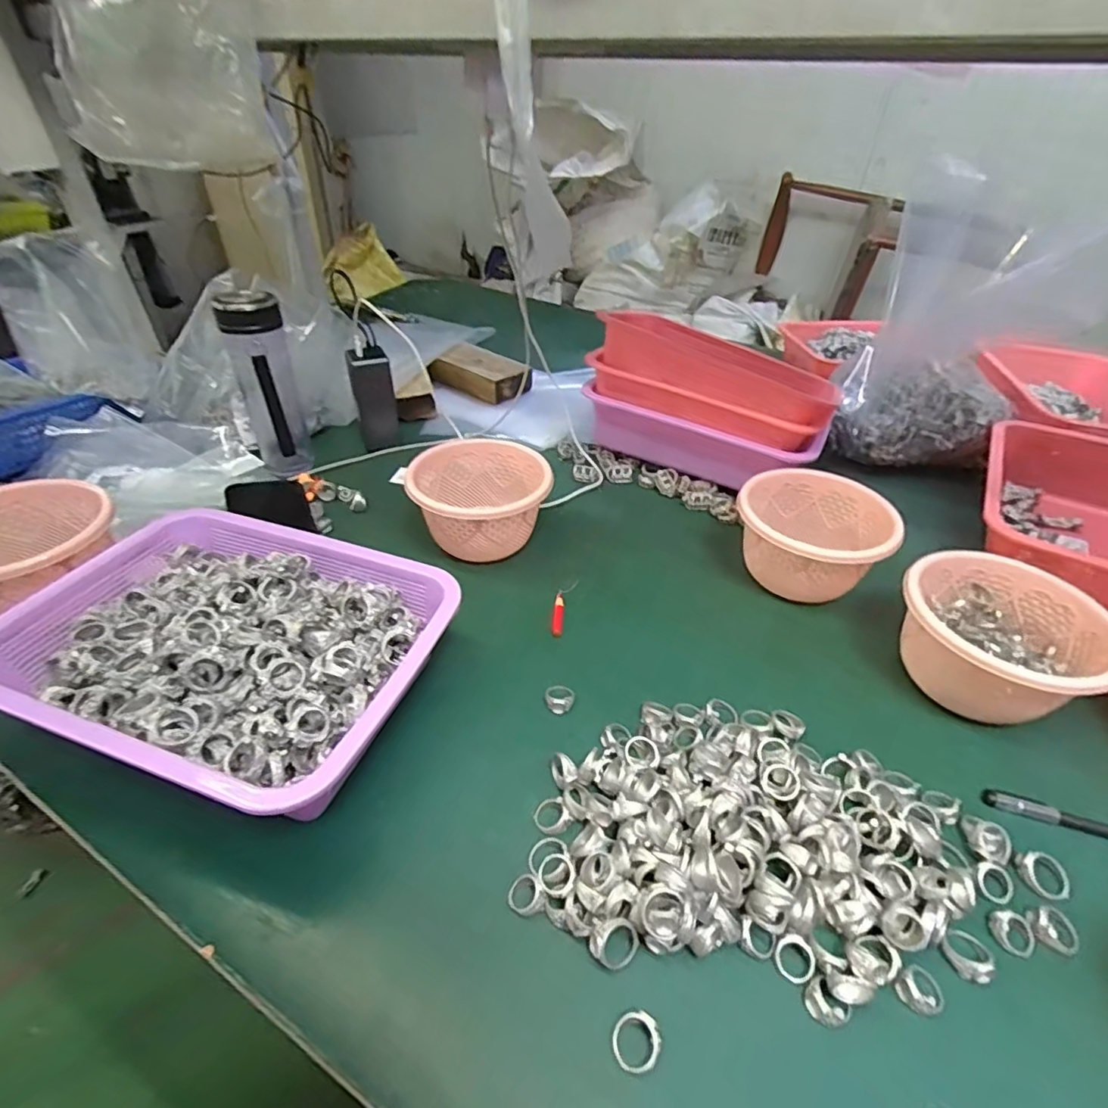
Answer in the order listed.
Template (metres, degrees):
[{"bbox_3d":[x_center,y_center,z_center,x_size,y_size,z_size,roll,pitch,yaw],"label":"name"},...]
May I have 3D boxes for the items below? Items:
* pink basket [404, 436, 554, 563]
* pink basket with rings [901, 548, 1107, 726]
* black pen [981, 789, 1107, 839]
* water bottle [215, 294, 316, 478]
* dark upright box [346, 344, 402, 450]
[{"bbox_3d":[-0.080,-0.055,0.617,0.143,0.081,0.137,-12,41,-15],"label":"pink basket"},{"bbox_3d":[0.363,0.071,0.474,0.146,0.076,0.136,26,46,27],"label":"pink basket with rings"},{"bbox_3d":[0.386,0.192,0.395,0.150,0.008,0.013,13,41,13],"label":"black pen"},{"bbox_3d":[-0.337,-0.192,0.679,0.068,0.210,0.055,-19,43,-23],"label":"water bottle"},{"bbox_3d":[-0.239,-0.204,0.764,0.050,0.133,0.033,-14,42,-18],"label":"dark upright box"}]

